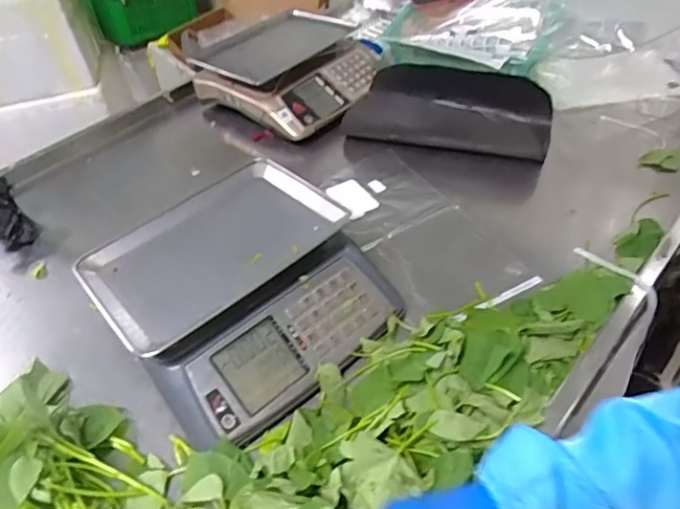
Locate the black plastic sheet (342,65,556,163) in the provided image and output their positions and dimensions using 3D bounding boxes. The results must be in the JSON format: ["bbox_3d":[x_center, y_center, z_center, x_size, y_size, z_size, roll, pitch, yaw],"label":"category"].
[{"bbox_3d":[0.212,-0.289,1.057,0.394,0.096,0.192,17,48,24],"label":"black plastic sheet"}]

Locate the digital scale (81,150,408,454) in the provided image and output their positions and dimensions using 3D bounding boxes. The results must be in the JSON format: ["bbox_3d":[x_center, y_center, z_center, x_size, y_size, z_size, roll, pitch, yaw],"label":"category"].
[{"bbox_3d":[-0.139,0.038,0.742,0.333,0.110,0.353,-35,50,-27],"label":"digital scale"}]

